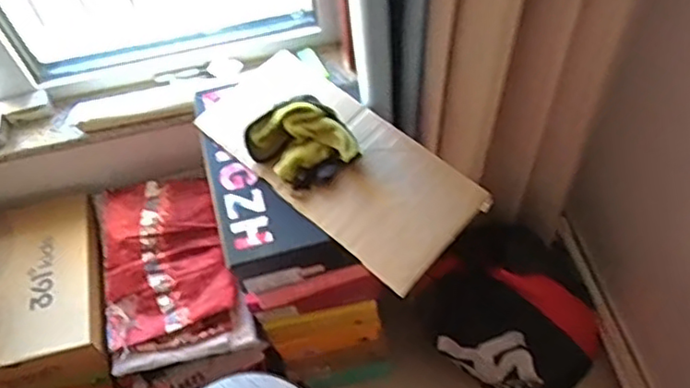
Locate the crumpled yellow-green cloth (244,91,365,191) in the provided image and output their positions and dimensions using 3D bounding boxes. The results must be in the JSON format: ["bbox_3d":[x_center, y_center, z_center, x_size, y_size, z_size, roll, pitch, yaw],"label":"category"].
[{"bbox_3d":[-0.060,-0.074,0.872,0.120,0.053,0.143,-39,61,-19],"label":"crumpled yellow-green cloth"}]

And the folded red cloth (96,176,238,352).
[{"bbox_3d":[-0.317,0.099,1.105,0.235,0.070,0.279,-18,57,-7],"label":"folded red cloth"}]

